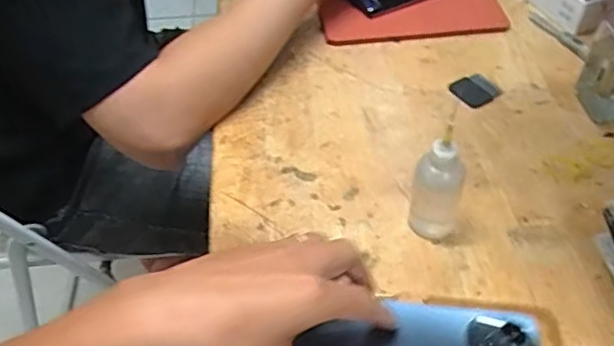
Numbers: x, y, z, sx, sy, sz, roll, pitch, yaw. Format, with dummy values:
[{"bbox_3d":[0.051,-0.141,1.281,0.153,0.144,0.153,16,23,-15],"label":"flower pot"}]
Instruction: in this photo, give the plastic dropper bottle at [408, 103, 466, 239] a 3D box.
[{"bbox_3d":[0.096,0.001,0.448,0.036,0.110,0.034,7,48,9],"label":"plastic dropper bottle"}]

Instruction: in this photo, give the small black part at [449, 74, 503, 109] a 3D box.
[{"bbox_3d":[0.165,-0.081,0.598,0.044,0.008,0.039,-25,51,-19],"label":"small black part"}]

